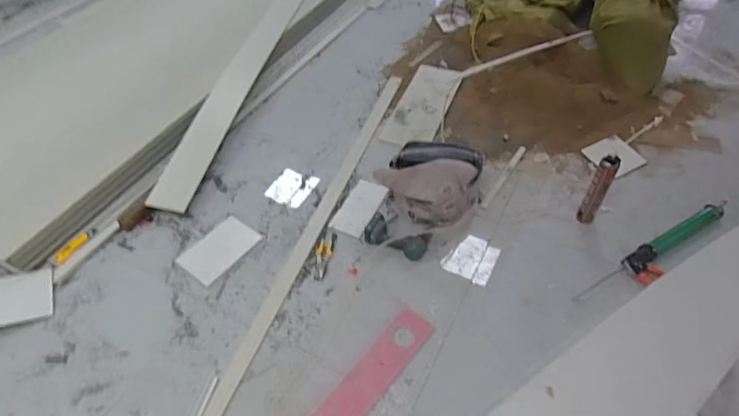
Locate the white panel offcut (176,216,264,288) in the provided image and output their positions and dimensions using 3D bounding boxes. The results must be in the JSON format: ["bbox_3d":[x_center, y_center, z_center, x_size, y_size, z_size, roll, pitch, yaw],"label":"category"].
[{"bbox_3d":[-0.531,0.146,1.691,0.165,0.011,0.253,35,63,19],"label":"white panel offcut"}]

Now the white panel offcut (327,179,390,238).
[{"bbox_3d":[-0.035,0.000,1.741,0.133,0.016,0.223,20,63,22],"label":"white panel offcut"}]

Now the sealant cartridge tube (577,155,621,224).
[{"bbox_3d":[0.731,-0.054,1.532,0.062,0.286,0.054,27,56,23],"label":"sealant cartridge tube"}]

